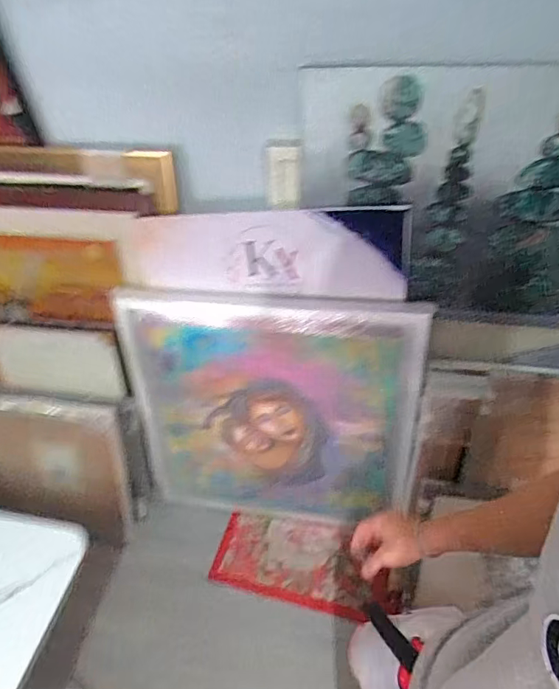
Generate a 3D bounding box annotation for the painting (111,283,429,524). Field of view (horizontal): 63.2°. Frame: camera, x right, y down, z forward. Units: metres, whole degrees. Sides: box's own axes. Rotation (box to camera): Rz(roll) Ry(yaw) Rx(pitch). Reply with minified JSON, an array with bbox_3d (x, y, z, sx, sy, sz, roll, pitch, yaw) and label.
[{"bbox_3d":[-0.022,0.209,1.218,0.723,0.737,0.059,3,32,9],"label":"painting"}]

